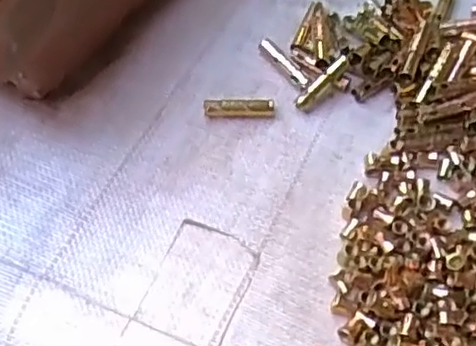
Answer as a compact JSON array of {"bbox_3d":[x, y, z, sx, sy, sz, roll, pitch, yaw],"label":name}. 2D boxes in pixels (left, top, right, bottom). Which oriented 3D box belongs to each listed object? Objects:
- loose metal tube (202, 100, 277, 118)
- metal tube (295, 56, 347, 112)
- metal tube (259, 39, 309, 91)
[{"bbox_3d":[0.001,-0.037,0.367,0.040,0.008,0.008,-2,59,-6],"label":"loose metal tube"},{"bbox_3d":[0.049,-0.052,0.375,0.008,0.009,0.039,42,86,19],"label":"metal tube"},{"bbox_3d":[0.028,-0.065,0.386,0.008,0.008,0.040,-34,67,-22],"label":"metal tube"}]

